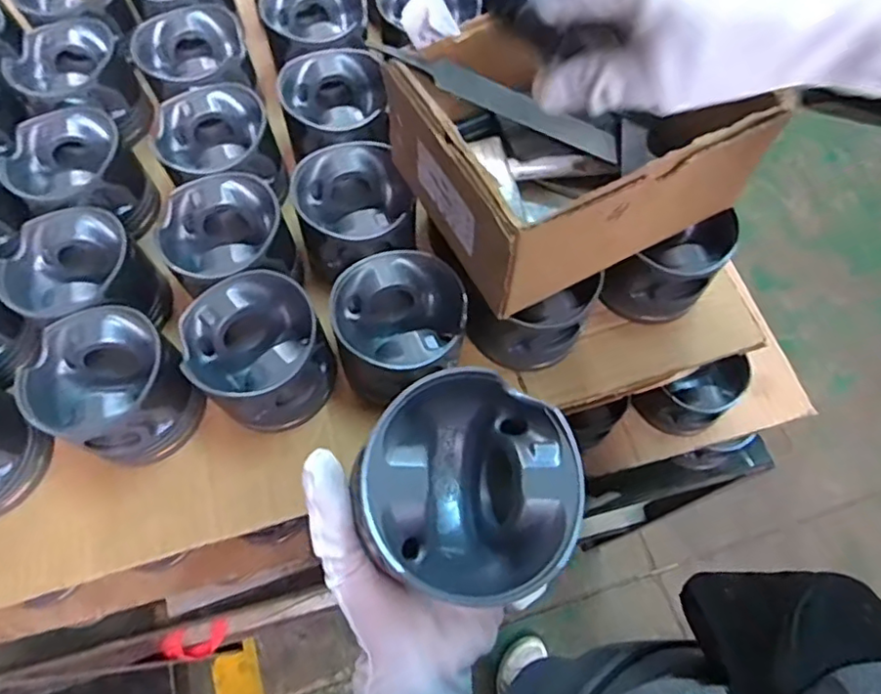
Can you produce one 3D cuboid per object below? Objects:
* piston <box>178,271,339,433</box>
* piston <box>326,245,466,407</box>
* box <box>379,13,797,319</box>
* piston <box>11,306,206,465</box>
[{"bbox_3d":[-0.121,0.007,0.420,0.086,0.074,0.089,0,65,0],"label":"piston"},{"bbox_3d":[-0.025,-0.008,0.425,0.090,0.073,0.099,0,65,0],"label":"piston"},{"bbox_3d":[0.086,-0.134,0.393,0.193,0.091,0.149,-26,68,-11],"label":"box"},{"bbox_3d":[-0.216,0.029,0.409,0.087,0.069,0.092,0,65,0],"label":"piston"}]

